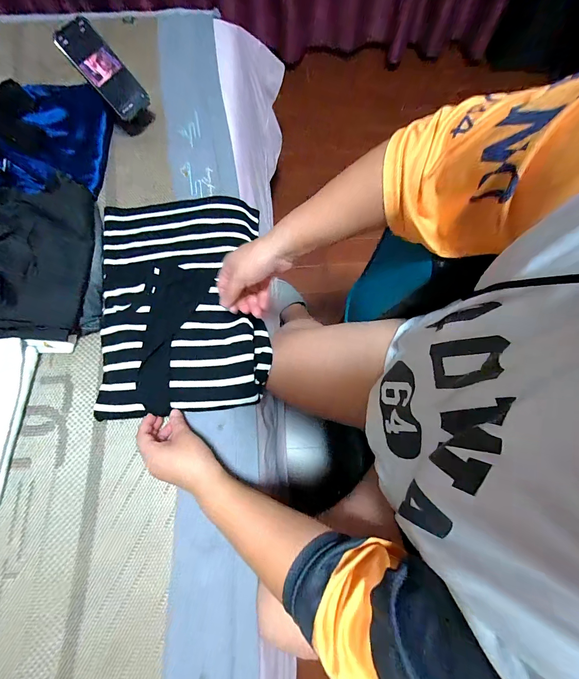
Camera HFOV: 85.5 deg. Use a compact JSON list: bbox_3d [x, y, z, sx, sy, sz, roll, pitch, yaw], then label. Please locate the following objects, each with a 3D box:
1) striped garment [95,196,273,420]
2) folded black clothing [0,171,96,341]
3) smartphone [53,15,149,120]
[{"bbox_3d":[-0.185,-0.075,0.530,0.268,0.062,0.389,-7,75,-1],"label":"striped garment"},{"bbox_3d":[-0.462,-0.153,0.520,0.242,0.099,0.308,4,73,1],"label":"folded black clothing"},{"bbox_3d":[-0.338,-0.493,0.573,0.068,0.016,0.148,-45,124,-1],"label":"smartphone"}]

